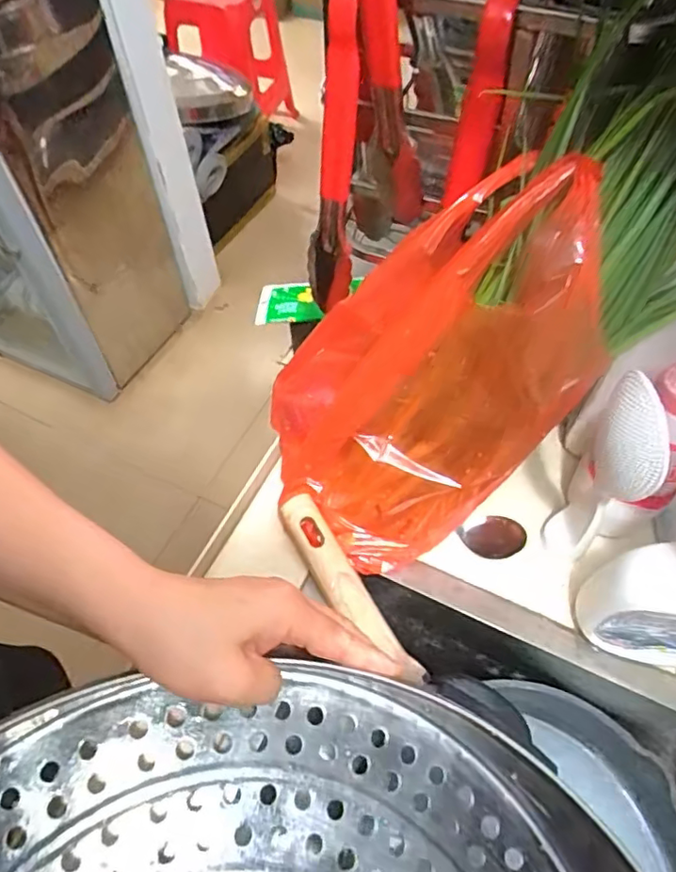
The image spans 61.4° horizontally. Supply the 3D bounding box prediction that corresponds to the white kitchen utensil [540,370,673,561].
[{"bbox_3d":[0.176,0.032,0.377,0.024,0.183,0.048,-8,57,-4],"label":"white kitchen utensil"}]

